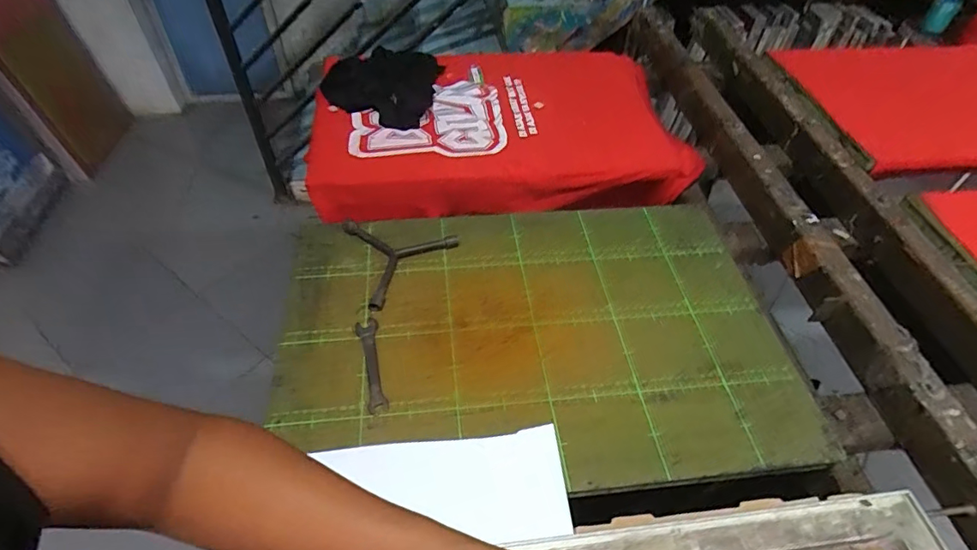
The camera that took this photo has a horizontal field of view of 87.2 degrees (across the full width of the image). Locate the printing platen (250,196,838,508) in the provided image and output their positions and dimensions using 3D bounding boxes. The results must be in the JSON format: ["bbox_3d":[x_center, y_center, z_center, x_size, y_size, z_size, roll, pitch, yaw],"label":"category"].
[{"bbox_3d":[0.050,0.065,0.628,0.588,0.017,0.389,-4,50,-6],"label":"printing platen"}]

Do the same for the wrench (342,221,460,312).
[{"bbox_3d":[-0.143,-0.035,0.695,0.142,0.013,0.153,33,56,23],"label":"wrench"}]

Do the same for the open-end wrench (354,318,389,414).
[{"bbox_3d":[-0.133,0.102,0.584,0.025,0.010,0.118,-11,51,-11],"label":"open-end wrench"}]

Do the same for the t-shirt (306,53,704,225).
[{"bbox_3d":[0.012,-0.277,0.944,0.627,0.077,0.401,-7,50,-8],"label":"t-shirt"}]

